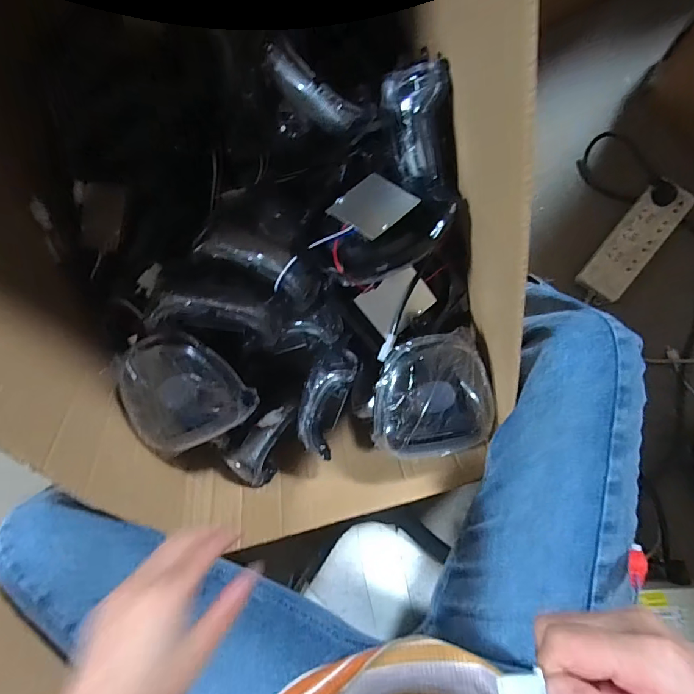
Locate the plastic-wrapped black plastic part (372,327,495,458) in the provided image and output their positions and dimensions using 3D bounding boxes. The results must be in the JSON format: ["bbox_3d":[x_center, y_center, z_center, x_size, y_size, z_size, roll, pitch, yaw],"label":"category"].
[{"bbox_3d":[0.086,0.051,0.442,0.123,0.045,0.119,-1,83,6],"label":"plastic-wrapped black plastic part"}]

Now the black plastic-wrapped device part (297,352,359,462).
[{"bbox_3d":[-0.026,0.064,0.473,0.053,0.040,0.129,19,110,9],"label":"black plastic-wrapped device part"}]

